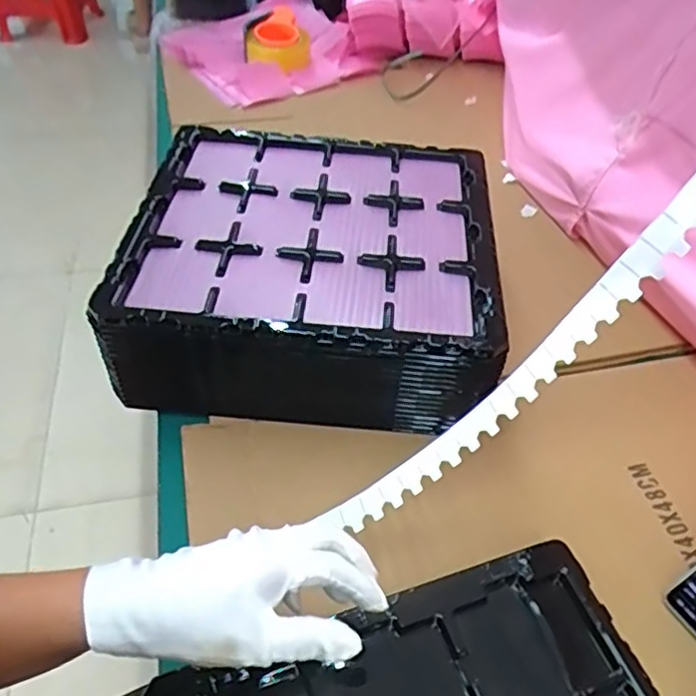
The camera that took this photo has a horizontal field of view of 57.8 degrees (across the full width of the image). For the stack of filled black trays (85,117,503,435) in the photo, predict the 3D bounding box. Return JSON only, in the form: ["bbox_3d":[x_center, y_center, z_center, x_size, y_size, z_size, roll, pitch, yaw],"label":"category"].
[{"bbox_3d":[-0.034,-0.098,0.695,0.372,0.114,0.352,5,48,1],"label":"stack of filled black trays"}]

